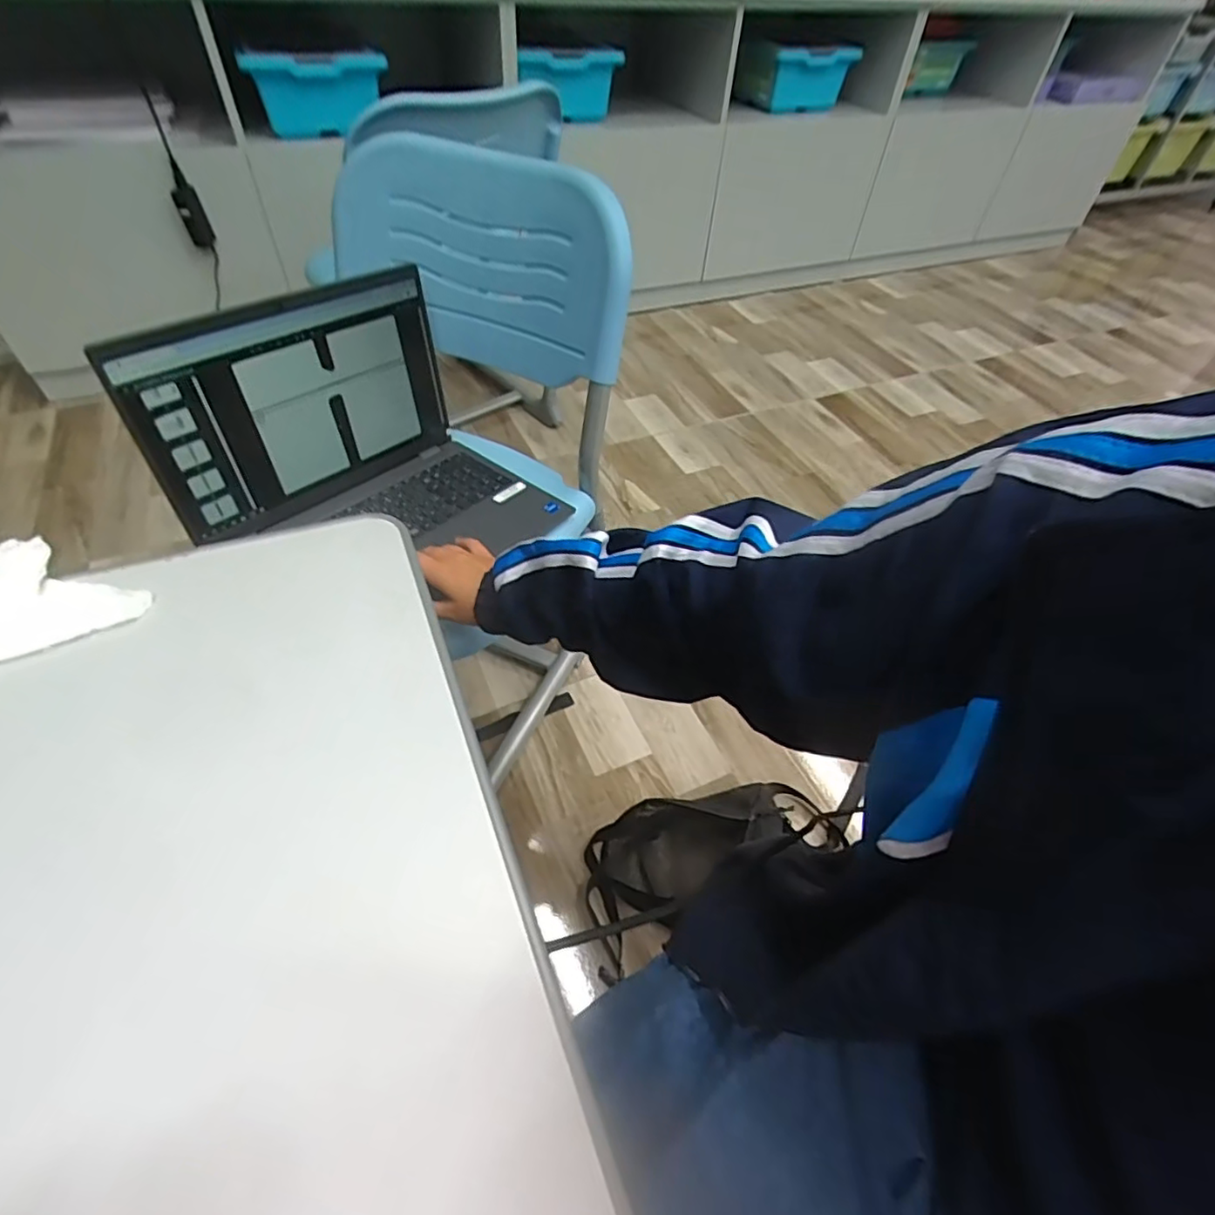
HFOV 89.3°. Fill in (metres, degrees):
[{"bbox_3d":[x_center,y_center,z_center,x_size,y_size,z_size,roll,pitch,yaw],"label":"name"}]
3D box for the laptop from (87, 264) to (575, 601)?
[{"bbox_3d":[-0.249,-0.178,0.672,0.263,0.235,0.339,27,50,23],"label":"laptop"}]

